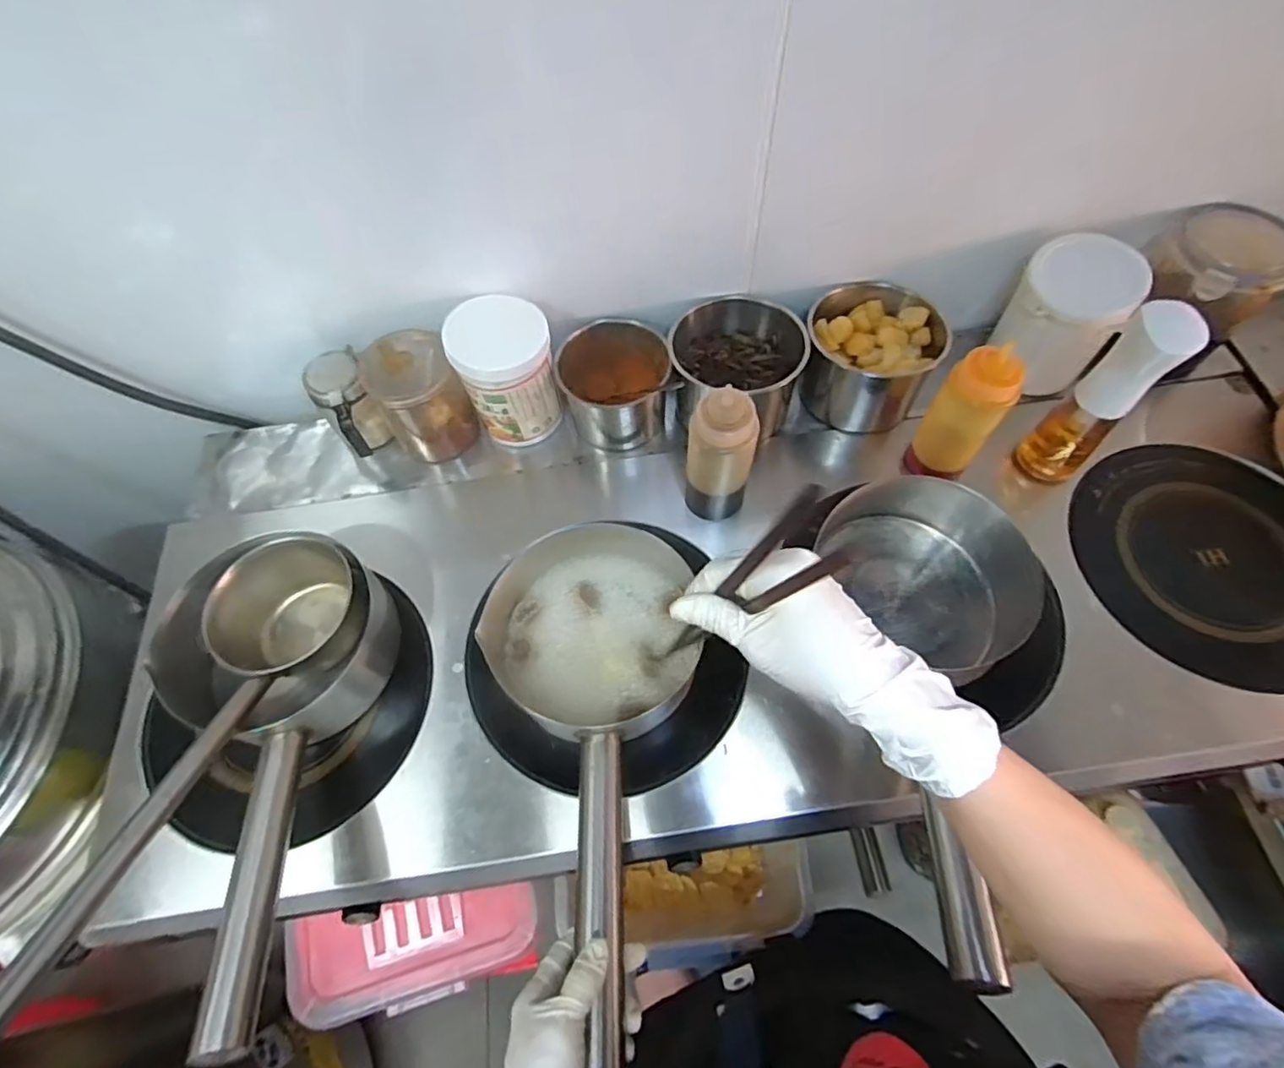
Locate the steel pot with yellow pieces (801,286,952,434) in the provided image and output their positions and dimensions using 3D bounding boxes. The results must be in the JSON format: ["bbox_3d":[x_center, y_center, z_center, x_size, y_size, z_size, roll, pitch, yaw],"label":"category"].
[{"bbox_3d":[0.283,-0.219,0.786,0.149,0.135,0.143,-1,63,2],"label":"steel pot with yellow pieces"}]

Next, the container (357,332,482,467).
[{"bbox_3d":[-0.270,-0.164,0.773,0.102,0.143,0.100,-23,65,-9],"label":"container"}]

